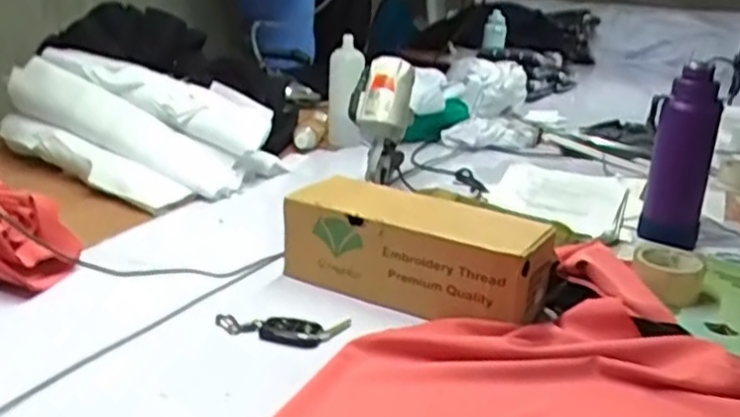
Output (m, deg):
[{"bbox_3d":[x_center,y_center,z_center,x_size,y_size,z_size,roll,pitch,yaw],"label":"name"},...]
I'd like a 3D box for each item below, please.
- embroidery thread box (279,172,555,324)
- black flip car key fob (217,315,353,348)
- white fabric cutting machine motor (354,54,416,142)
[{"bbox_3d":[0.060,0.052,0.942,0.342,0.102,0.139,14,22,25],"label":"embroidery thread box"},{"bbox_3d":[-0.105,0.143,0.839,0.157,0.021,0.058,2,20,-2],"label":"black flip car key fob"},{"bbox_3d":[0.028,-0.199,1.258,0.093,0.132,0.093,2,20,-1],"label":"white fabric cutting machine motor"}]

